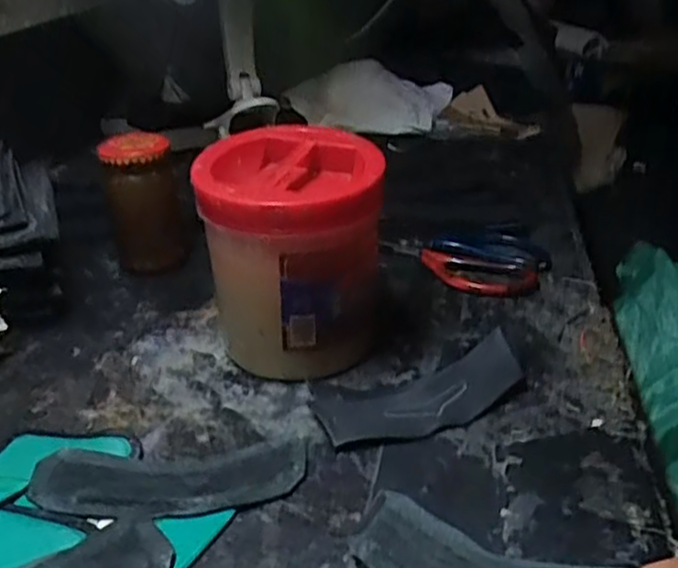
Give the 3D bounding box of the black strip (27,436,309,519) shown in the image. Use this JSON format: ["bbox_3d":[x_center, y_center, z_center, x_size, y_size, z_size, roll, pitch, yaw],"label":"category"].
[{"bbox_3d":[-0.092,0.108,0.392,0.147,0.007,0.055,-3,28,-5],"label":"black strip"}]

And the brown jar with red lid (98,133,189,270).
[{"bbox_3d":[-0.166,-0.066,0.609,0.057,0.114,0.062,0,28,0],"label":"brown jar with red lid"}]

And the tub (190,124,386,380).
[{"bbox_3d":[-0.031,-0.017,0.481,0.114,0.144,0.110,-4,28,-6],"label":"tub"}]

